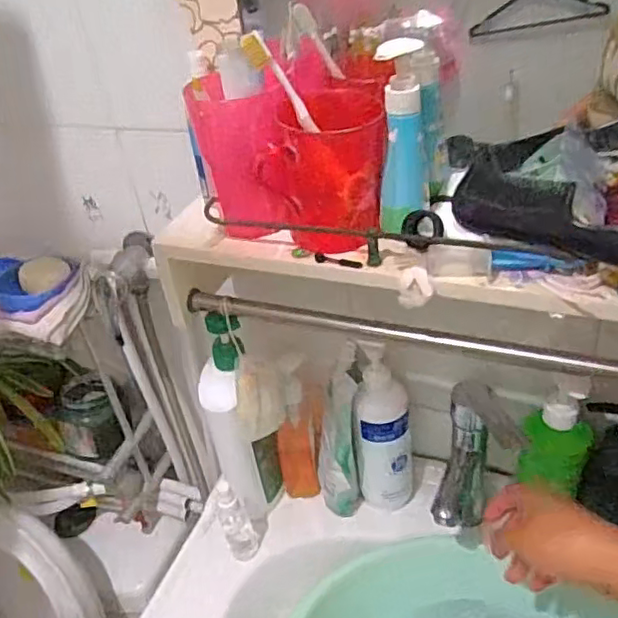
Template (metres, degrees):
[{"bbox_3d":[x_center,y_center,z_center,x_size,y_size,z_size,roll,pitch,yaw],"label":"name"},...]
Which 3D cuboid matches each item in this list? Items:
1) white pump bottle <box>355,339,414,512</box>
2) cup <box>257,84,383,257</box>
[{"bbox_3d":[0.085,0.143,0.686,0.061,0.201,0.050,-2,37,8],"label":"white pump bottle"},{"bbox_3d":[0.017,-0.110,0.502,0.084,0.115,0.084,3,38,14],"label":"cup"}]

